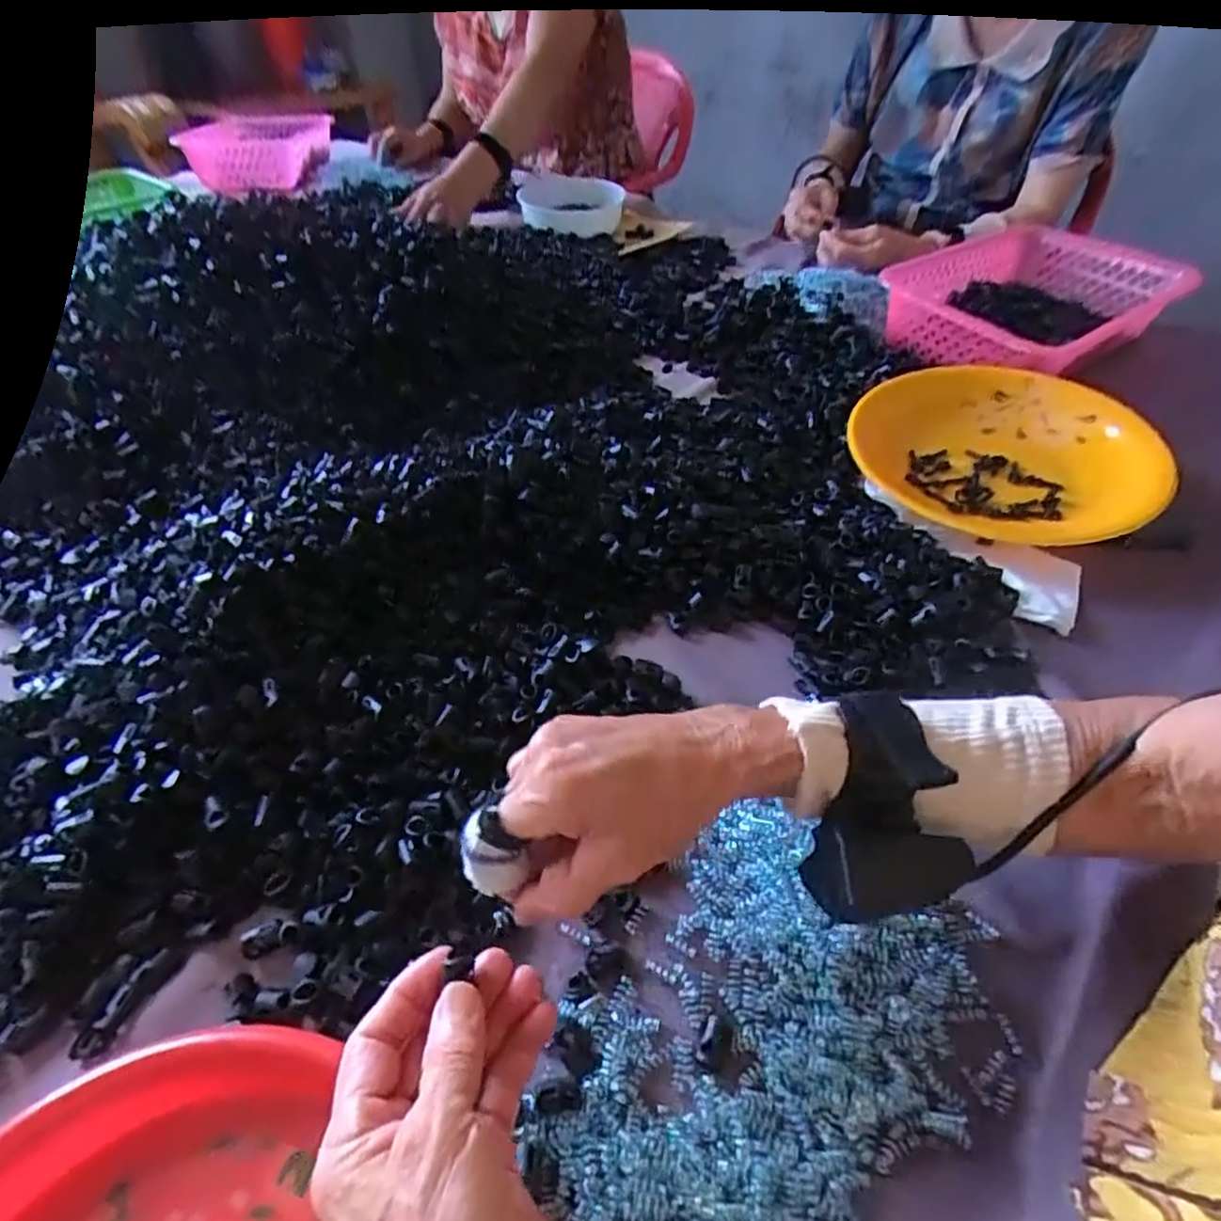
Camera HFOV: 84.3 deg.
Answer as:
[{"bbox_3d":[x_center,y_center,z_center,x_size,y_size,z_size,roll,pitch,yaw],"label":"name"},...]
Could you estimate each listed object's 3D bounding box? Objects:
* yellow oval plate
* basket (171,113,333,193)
[{"bbox_3d":[0.336,-0.142,0.592,0.231,0.048,0.234,16,48,16],"label":"yellow oval plate"},{"bbox_3d":[-0.637,-0.850,1.235,0.175,0.090,0.227,1,46,2],"label":"basket"}]

